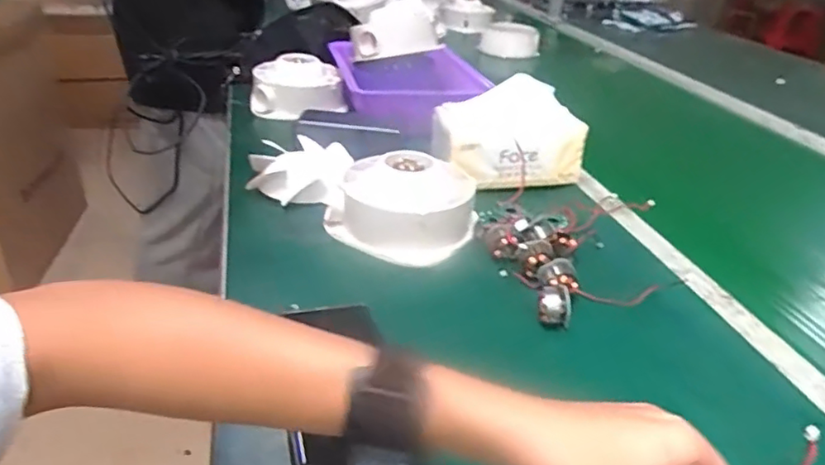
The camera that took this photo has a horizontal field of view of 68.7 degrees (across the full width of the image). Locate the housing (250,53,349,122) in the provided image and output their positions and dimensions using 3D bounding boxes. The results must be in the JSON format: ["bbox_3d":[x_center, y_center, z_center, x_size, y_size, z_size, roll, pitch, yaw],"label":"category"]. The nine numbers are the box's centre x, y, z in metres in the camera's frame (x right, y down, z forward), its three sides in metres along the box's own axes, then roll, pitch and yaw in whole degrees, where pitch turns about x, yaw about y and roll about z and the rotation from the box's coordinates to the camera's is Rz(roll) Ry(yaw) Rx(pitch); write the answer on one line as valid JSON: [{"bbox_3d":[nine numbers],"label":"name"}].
[{"bbox_3d":[-0.175,-0.219,0.906,0.133,0.067,0.112,-5,31,-15],"label":"housing"}]

